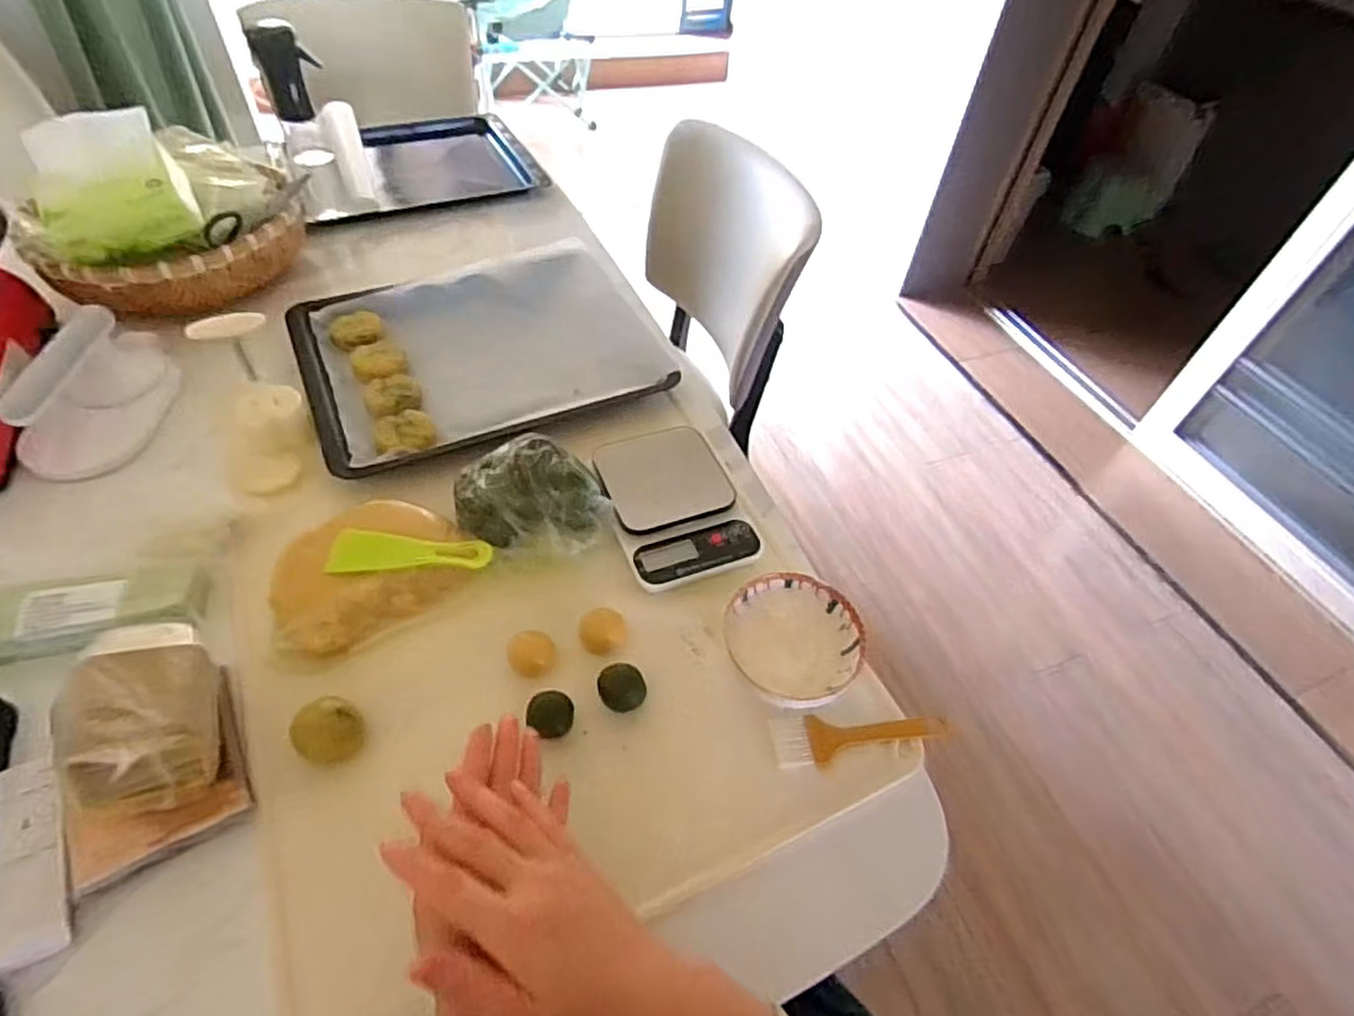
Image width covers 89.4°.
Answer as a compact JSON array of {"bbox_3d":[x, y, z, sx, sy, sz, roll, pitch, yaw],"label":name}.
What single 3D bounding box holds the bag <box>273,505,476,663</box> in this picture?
[{"bbox_3d":[-0.285,0.050,0.617,0.161,0.030,0.129,-29,59,-26],"label":"bag"}]

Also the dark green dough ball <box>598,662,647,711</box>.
[{"bbox_3d":[-0.045,0.151,0.570,0.038,0.026,0.036,3,50,-3],"label":"dark green dough ball"}]

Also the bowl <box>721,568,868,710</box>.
[{"bbox_3d":[0.095,0.118,0.584,0.111,0.051,0.113,3,50,-3],"label":"bowl"}]

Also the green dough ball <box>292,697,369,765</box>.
[{"bbox_3d":[-0.268,0.172,0.529,0.053,0.030,0.045,25,52,15],"label":"green dough ball"}]

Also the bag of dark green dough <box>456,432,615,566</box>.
[{"bbox_3d":[-0.139,-0.013,0.654,0.137,0.072,0.103,-5,51,-10],"label":"bag of dark green dough"}]

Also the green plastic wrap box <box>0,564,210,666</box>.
[{"bbox_3d":[-0.497,0.086,0.566,0.177,0.037,0.063,-10,52,-14],"label":"green plastic wrap box"}]

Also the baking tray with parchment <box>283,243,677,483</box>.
[{"bbox_3d":[-0.236,-0.201,0.818,0.385,0.025,0.297,-19,55,-20],"label":"baking tray with parchment"}]

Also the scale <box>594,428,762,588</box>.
[{"bbox_3d":[-0.004,-0.006,0.687,0.126,0.032,0.174,-15,53,-17],"label":"scale"}]

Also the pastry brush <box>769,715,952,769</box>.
[{"bbox_3d":[0.153,0.187,0.569,0.147,0.009,0.040,-4,51,-9],"label":"pastry brush"}]

